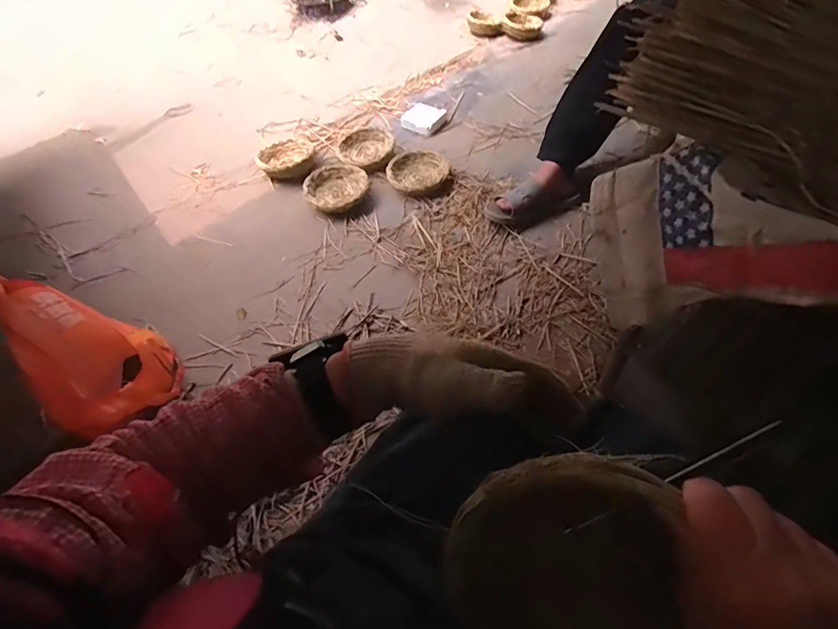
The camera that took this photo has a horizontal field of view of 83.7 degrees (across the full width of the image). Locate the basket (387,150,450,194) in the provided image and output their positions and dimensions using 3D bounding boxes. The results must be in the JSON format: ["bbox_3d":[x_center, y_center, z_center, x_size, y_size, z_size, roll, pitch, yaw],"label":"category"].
[{"bbox_3d":[0.001,-0.427,1.424,0.191,0.040,0.160,-15,53,-5],"label":"basket"}]

